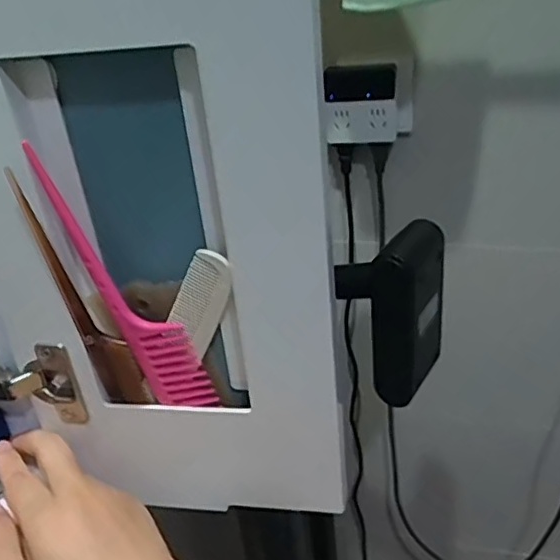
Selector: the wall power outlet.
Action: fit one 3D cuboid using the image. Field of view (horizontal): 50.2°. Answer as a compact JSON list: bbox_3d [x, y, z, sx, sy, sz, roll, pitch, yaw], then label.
[{"bbox_3d":[0.104,-0.205,0.689,0.101,0.092,0.039,-2,30,7],"label":"wall power outlet"}]

